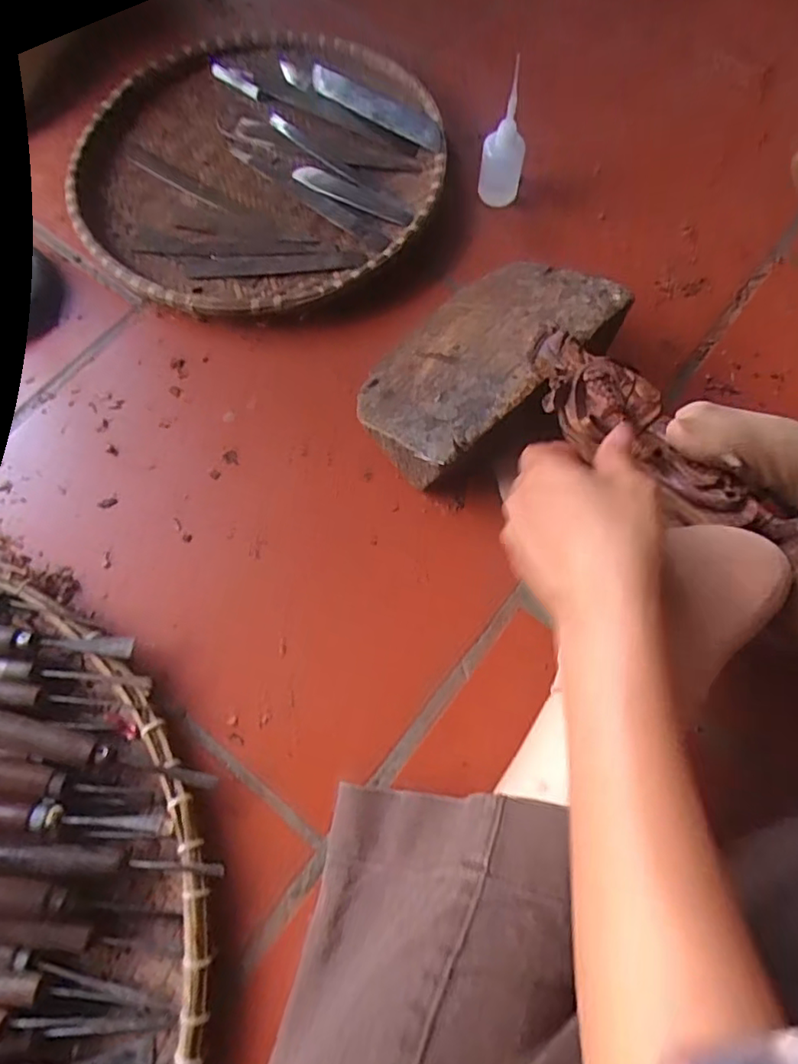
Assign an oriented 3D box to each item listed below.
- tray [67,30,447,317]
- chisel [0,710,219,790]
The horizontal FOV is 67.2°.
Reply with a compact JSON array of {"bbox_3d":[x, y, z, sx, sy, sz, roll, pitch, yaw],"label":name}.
[{"bbox_3d":[-0.126,-0.351,0.567,0.317,0.027,0.355,18,72,7],"label":"tray"},{"bbox_3d":[-0.203,0.139,0.380,0.171,0.018,0.022,13,72,5],"label":"chisel"}]

